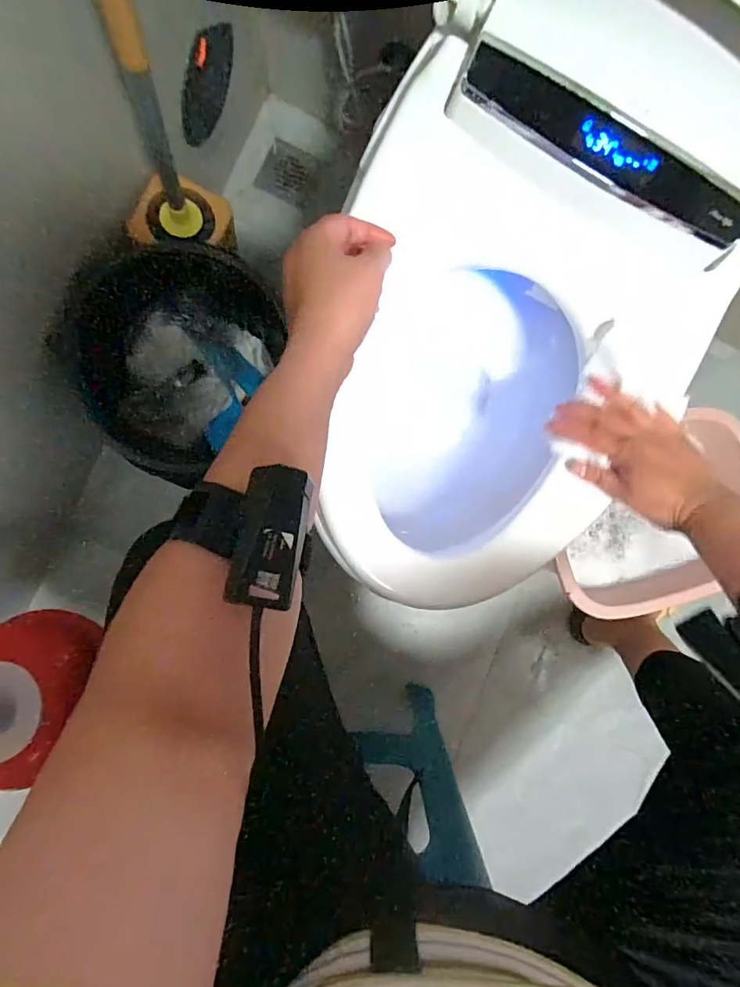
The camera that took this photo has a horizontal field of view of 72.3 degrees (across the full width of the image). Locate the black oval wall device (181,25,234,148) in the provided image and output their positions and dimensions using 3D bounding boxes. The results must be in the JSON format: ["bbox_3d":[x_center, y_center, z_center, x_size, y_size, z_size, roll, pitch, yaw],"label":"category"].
[{"bbox_3d":[-0.206,-0.529,0.641,0.026,0.093,0.140,18,88,-9],"label":"black oval wall device"}]

